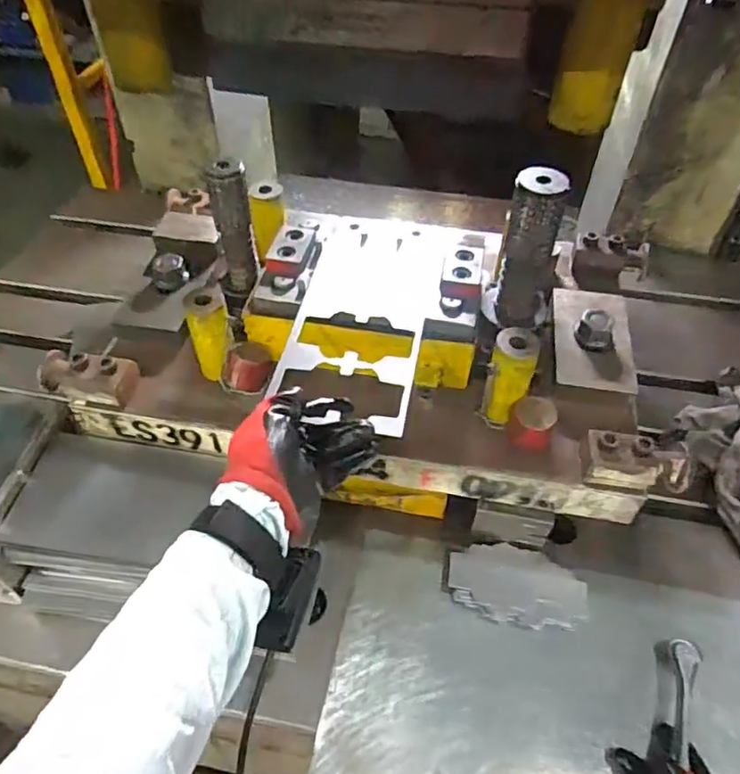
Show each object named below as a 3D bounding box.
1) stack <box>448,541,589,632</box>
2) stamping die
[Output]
[{"bbox_3d":[0.148,0.207,0.611,0.133,0.053,0.068,7,49,6],"label":"stack"},{"bbox_3d":[0.002,-0.064,0.628,0.599,0.224,0.285,10,48,9],"label":"stamping die"}]

